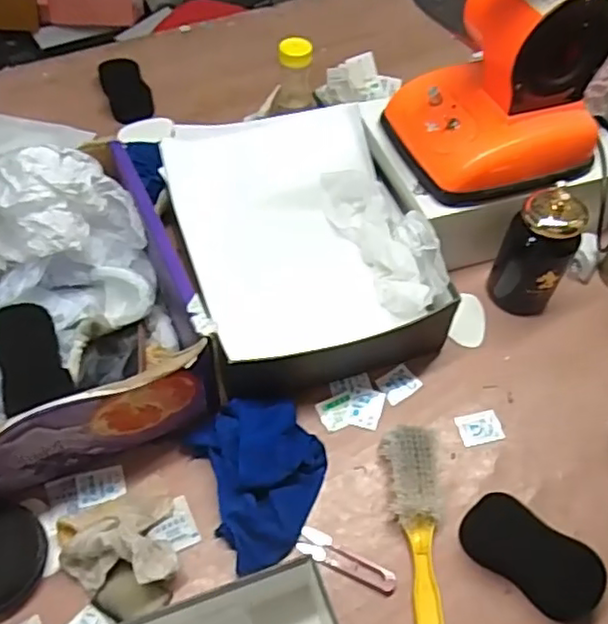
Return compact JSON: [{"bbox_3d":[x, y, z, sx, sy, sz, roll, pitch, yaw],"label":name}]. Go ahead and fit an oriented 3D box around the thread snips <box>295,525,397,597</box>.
[{"bbox_3d":[0.039,0.232,0.606,0.097,0.004,0.026,26,57,15],"label":"thread snips"}]

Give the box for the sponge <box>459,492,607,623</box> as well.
[{"bbox_3d":[0.210,0.223,0.603,0.131,0.032,0.064,36,60,21],"label":"sponge"}]

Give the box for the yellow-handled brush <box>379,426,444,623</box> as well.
[{"bbox_3d":[0.107,0.212,0.605,0.060,0.032,0.222,3,54,-1],"label":"yellow-handled brush"}]

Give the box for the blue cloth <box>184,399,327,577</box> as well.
[{"bbox_3d":[-0.034,0.156,0.632,0.122,0.048,0.153,-17,56,-15],"label":"blue cloth"}]

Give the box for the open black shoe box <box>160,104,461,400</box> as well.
[{"bbox_3d":[-0.006,-0.075,0.764,0.253,0.116,0.314,-15,56,-14],"label":"open black shoe box"}]

